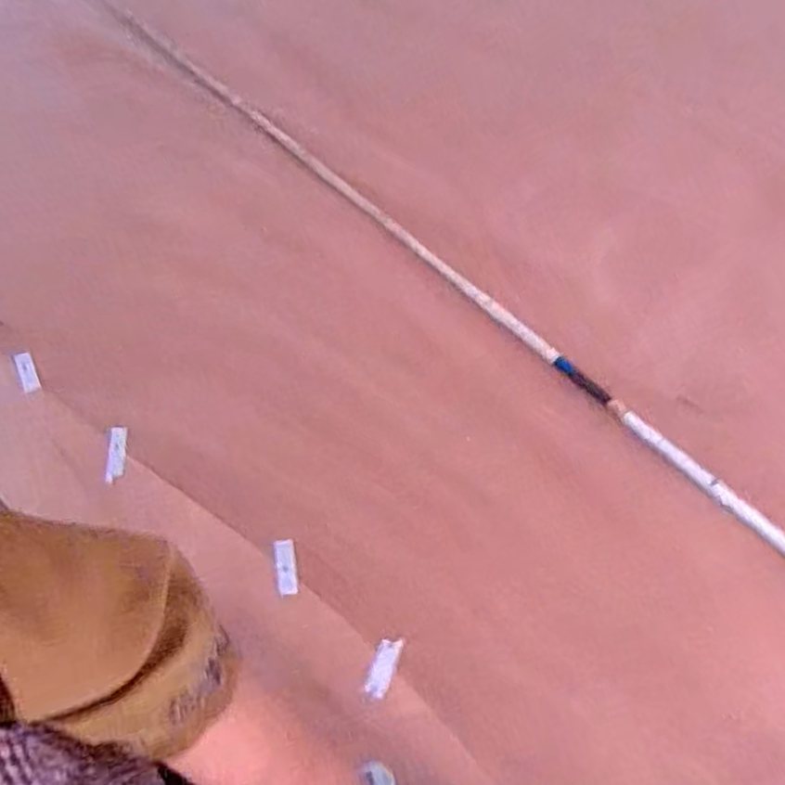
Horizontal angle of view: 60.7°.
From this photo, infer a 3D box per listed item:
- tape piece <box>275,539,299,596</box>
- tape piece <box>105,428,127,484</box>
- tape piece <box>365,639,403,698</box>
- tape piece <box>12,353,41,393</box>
[{"bbox_3d":[-0.081,0.132,0.507,0.014,0.004,0.040,-10,62,-2],"label":"tape piece"},{"bbox_3d":[-0.231,0.052,0.563,0.017,0.004,0.049,-7,62,0],"label":"tape piece"},{"bbox_3d":[-0.007,0.194,0.473,0.014,0.007,0.040,16,64,11],"label":"tape piece"},{"bbox_3d":[-0.330,-0.018,0.604,0.015,0.005,0.042,-22,74,-20],"label":"tape piece"}]

